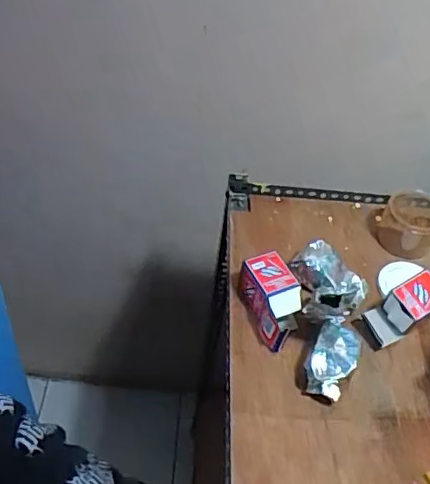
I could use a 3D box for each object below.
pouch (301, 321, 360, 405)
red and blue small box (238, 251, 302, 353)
[{"bbox_3d":[0.144,0.150,0.705,0.051,0.046,0.087,24,49,14],"label":"pouch"},{"bbox_3d":[0.078,0.076,0.755,0.064,0.059,0.111,-14,51,-20],"label":"red and blue small box"}]

